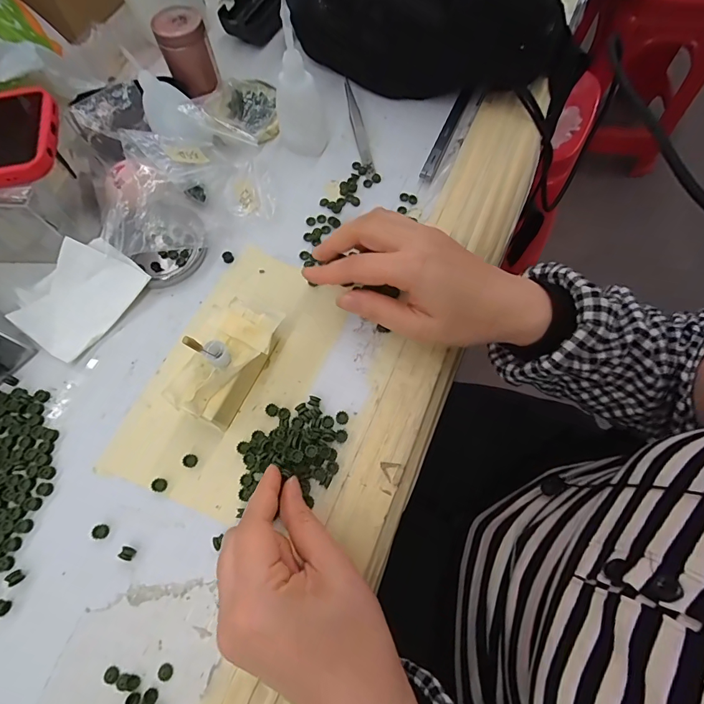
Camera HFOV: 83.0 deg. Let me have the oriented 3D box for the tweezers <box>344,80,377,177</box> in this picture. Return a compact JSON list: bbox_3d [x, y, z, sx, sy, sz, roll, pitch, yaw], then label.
[{"bbox_3d":[0.006,-0.217,0.379,0.012,0.006,0.125,-10,69,-1],"label":"tweezers"}]

